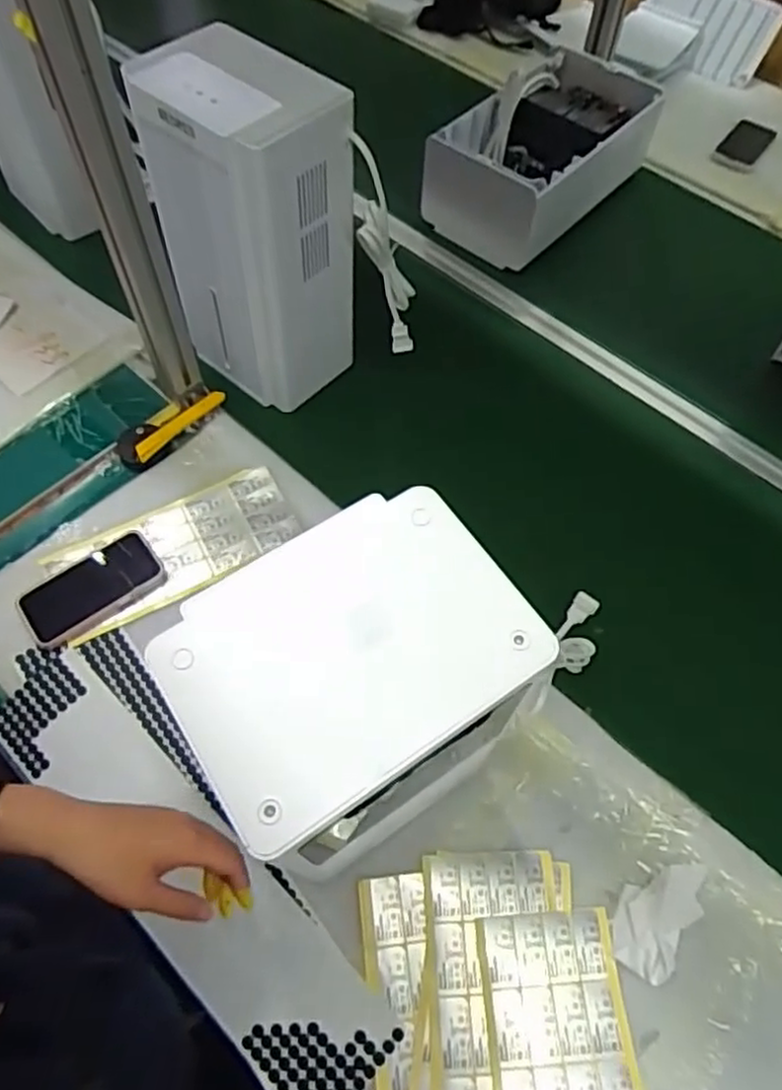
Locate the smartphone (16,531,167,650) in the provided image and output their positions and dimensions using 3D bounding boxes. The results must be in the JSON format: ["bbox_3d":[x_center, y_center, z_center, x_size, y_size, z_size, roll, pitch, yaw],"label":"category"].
[{"bbox_3d":[-0.330,0.048,0.769,0.150,0.007,0.083,-32,66,-16],"label":"smartphone"}]

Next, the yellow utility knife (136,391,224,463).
[{"bbox_3d":[-0.263,-0.151,0.871,0.130,0.016,0.023,-39,68,-19],"label":"yellow utility knife"}]

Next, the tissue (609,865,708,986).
[{"bbox_3d":[0.239,0.329,0.626,0.059,0.010,0.108,36,67,18],"label":"tissue"}]

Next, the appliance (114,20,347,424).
[{"bbox_3d":[-0.154,-0.340,0.800,0.185,0.344,0.155,39,68,19],"label":"appliance"}]

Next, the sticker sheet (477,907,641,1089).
[{"bbox_3d":[0.142,0.416,0.542,0.112,0.064,0.239,-4,39,-2],"label":"sticker sheet"}]

